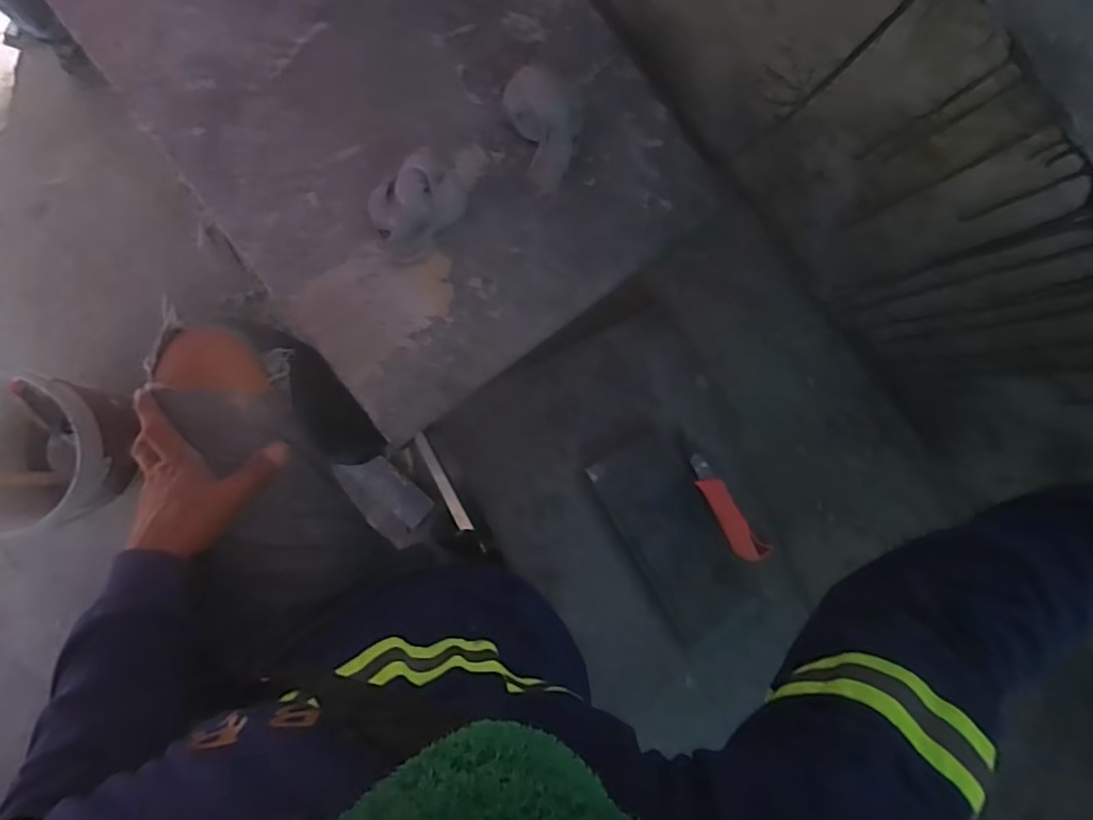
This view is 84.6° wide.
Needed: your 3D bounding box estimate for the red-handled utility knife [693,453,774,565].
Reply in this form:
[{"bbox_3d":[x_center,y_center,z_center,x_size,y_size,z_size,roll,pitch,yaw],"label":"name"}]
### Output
[{"bbox_3d":[0.214,0.123,0.723,0.039,0.021,0.150,-38,94,-5],"label":"red-handled utility knife"}]

